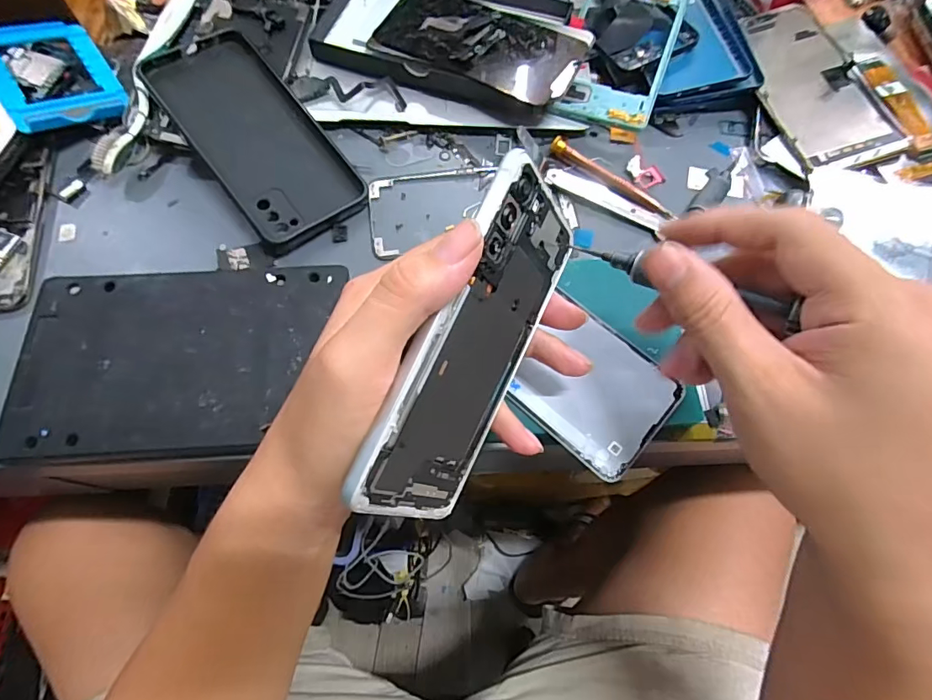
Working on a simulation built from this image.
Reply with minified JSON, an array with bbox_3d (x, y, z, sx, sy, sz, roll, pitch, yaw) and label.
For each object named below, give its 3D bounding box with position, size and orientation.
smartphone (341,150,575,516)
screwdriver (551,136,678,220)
[{"bbox_3d":[0.005,0.000,0.212,0.004,0.075,0.150,21,83,34],"label":"smartphone"},{"bbox_3d":[0.103,-0.121,0.343,0.098,0.007,0.013,37,70,13],"label":"screwdriver"}]

